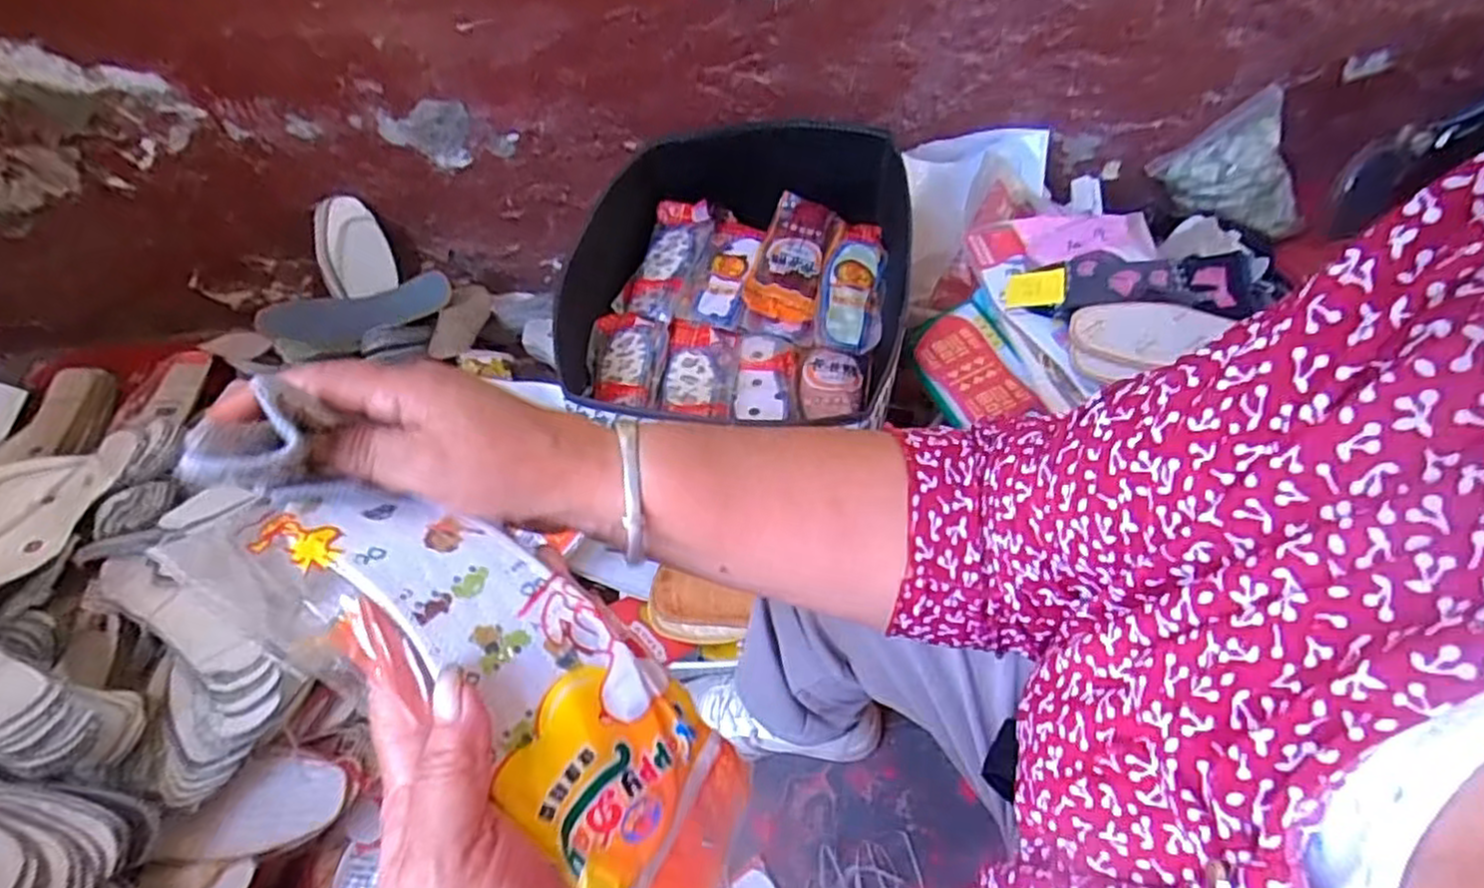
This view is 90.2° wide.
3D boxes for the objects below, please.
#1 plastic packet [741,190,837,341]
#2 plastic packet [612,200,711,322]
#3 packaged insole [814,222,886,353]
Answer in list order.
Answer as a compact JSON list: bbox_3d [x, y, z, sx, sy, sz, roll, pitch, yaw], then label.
[{"bbox_3d":[0.057,-0.219,0.878,0.080,0.028,0.223,11,53,6],"label":"plastic packet"},{"bbox_3d":[-0.094,-0.225,0.904,0.078,0.038,0.193,12,53,7],"label":"plastic packet"},{"bbox_3d":[0.132,-0.197,0.876,0.072,0.016,0.224,8,53,4],"label":"packaged insole"}]

